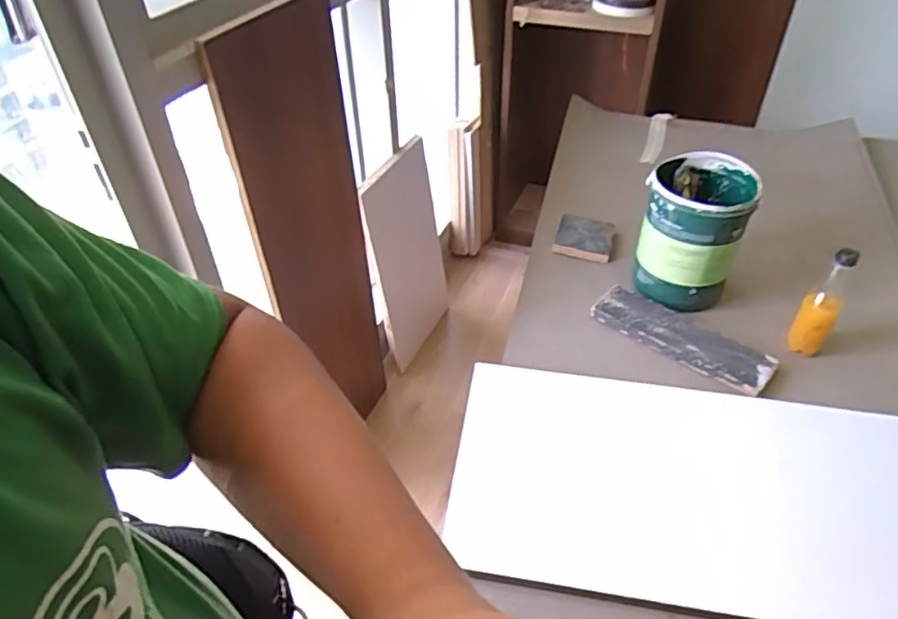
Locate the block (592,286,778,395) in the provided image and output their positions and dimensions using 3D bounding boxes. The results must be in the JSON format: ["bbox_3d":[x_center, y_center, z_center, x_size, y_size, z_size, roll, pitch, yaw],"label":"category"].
[{"bbox_3d":[0.396,0.042,1.059,0.299,0.022,0.108,30,49,27],"label":"block"}]

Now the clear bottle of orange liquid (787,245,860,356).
[{"bbox_3d":[0.601,-0.004,0.996,0.058,0.192,0.051,28,49,29],"label":"clear bottle of orange liquid"}]

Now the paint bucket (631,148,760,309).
[{"bbox_3d":[0.430,-0.142,1.104,0.168,0.218,0.176,1,43,-1],"label":"paint bucket"}]

